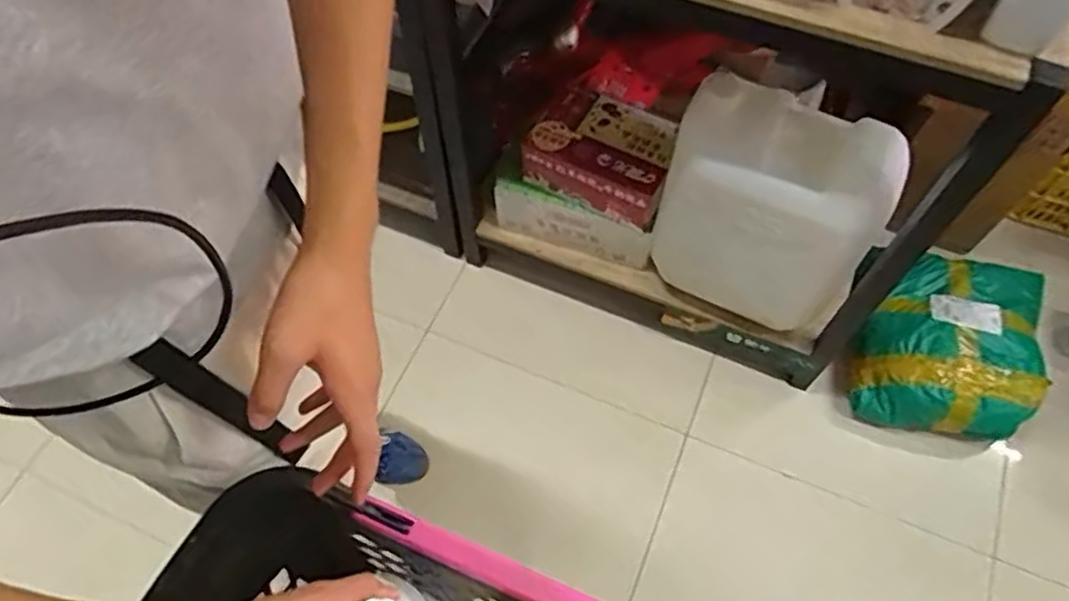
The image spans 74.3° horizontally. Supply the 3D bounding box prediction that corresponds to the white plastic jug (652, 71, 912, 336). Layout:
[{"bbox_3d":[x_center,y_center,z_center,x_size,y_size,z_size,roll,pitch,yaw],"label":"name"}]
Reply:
[{"bbox_3d":[0.378,-0.144,1.164,0.325,0.399,0.163,23,64,13],"label":"white plastic jug"}]

